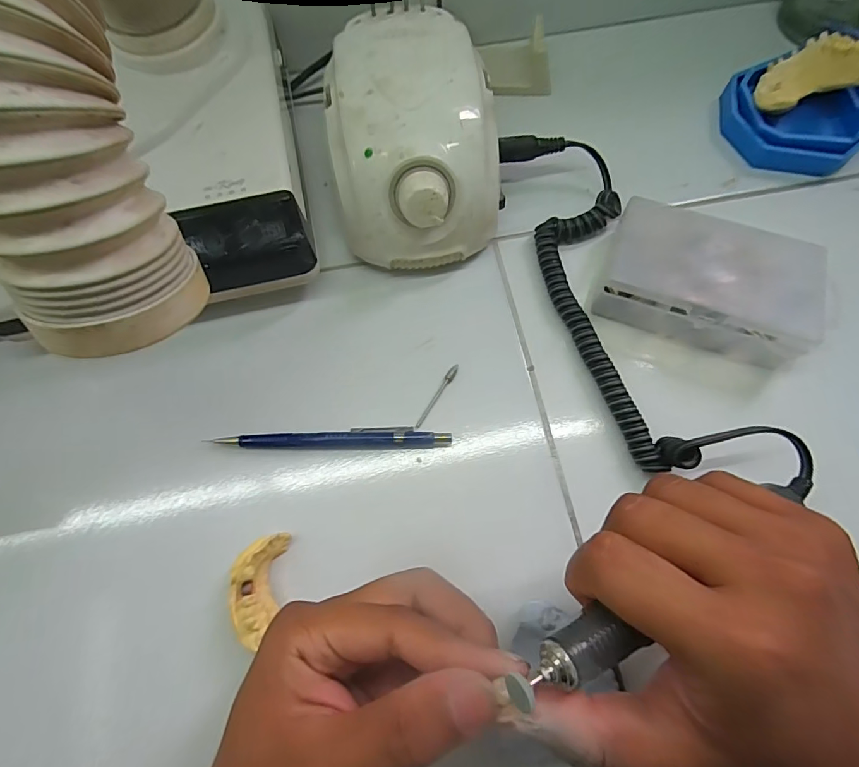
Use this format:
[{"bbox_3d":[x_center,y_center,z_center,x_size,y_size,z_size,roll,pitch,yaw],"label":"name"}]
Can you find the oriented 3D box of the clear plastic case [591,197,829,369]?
[{"bbox_3d":[0.166,-0.061,0.272,0.113,0.034,0.072,22,72,10],"label":"clear plastic case"}]

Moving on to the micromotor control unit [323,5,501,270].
[{"bbox_3d":[-0.009,-0.148,0.287,0.097,0.082,0.136,-7,71,2],"label":"micromotor control unit"}]

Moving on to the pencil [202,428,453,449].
[{"bbox_3d":[-0.055,0.033,0.263,0.133,0.011,0.013,-1,69,1],"label":"pencil"}]

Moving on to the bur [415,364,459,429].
[{"bbox_3d":[0.004,0.007,0.274,0.005,0.004,0.045,32,74,13],"label":"bur"}]

